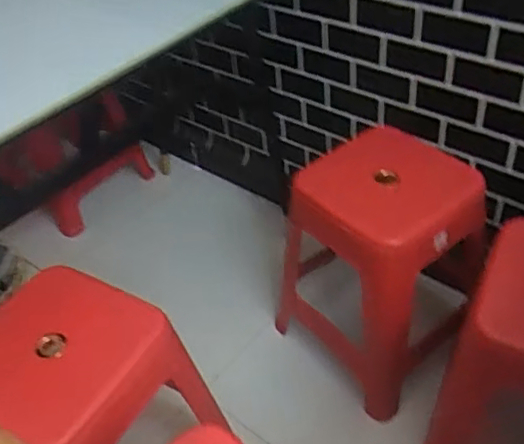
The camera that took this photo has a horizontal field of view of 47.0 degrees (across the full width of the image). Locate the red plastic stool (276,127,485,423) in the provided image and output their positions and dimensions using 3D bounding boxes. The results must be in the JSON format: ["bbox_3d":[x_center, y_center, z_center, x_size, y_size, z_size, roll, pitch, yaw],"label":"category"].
[{"bbox_3d":[0.271,0.071,1.291,0.399,0.458,0.374,-30,47,-22],"label":"red plastic stool"}]

